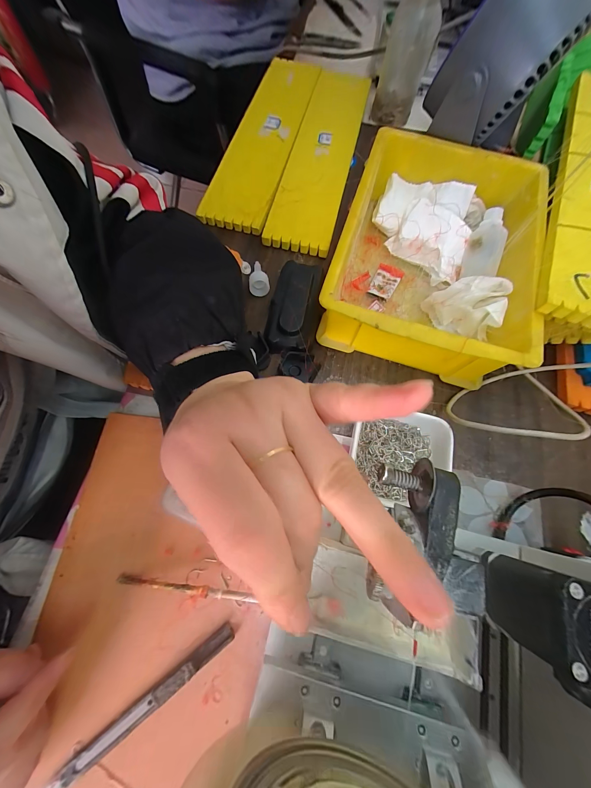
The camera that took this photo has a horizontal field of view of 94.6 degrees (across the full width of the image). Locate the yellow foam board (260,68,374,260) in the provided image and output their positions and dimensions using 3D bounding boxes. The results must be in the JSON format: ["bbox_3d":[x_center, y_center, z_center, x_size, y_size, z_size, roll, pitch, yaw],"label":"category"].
[{"bbox_3d":[0.039,-0.337,0.375,0.080,0.006,0.360,13,72,3],"label":"yellow foam board"}]

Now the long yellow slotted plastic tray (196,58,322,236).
[{"bbox_3d":[-0.044,-0.363,0.380,0.090,0.014,0.352,12,72,3],"label":"long yellow slotted plastic tray"}]

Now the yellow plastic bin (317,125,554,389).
[{"bbox_3d":[0.140,-0.143,0.282,0.183,0.071,0.247,17,73,5],"label":"yellow plastic bin"}]

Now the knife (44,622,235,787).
[{"bbox_3d":[-0.104,0.216,0.189,0.137,0.008,0.013,-36,76,-11],"label":"knife"}]

